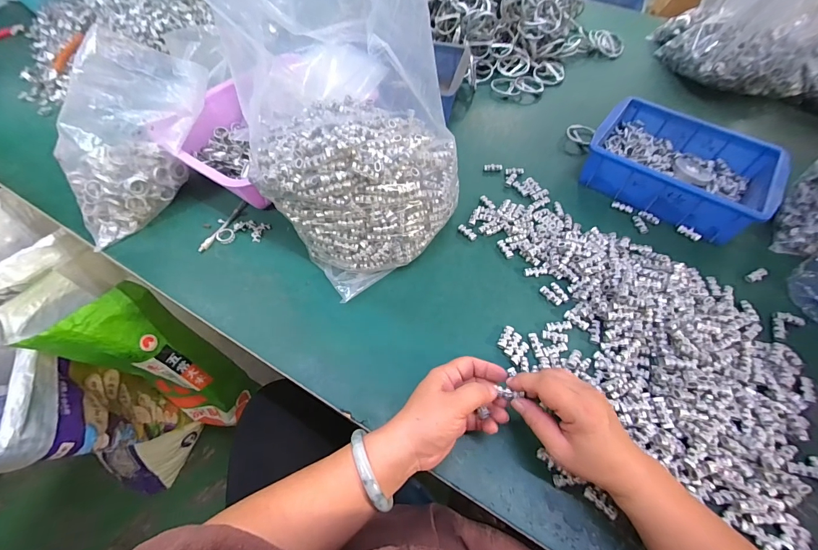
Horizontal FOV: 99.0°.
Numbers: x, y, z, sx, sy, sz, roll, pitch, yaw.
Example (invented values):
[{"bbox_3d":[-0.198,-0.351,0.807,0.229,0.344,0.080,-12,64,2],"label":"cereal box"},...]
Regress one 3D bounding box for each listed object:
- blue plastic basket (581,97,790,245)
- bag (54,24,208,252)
[{"bbox_3d":[0.420,-0.172,0.548,0.240,0.066,0.177,36,64,19],"label":"blue plastic basket"},{"bbox_3d":[-0.365,-0.181,0.470,0.232,0.181,0.110,-33,65,-19],"label":"bag"}]

